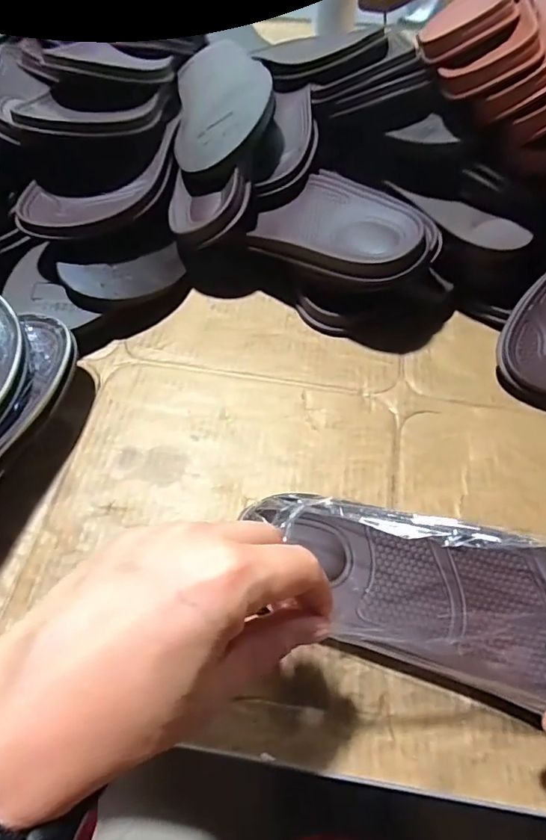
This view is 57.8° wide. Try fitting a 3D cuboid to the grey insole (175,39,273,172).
[{"bbox_3d":[-0.049,-0.322,0.492,0.101,0.024,0.253,-21,53,21],"label":"grey insole"}]

